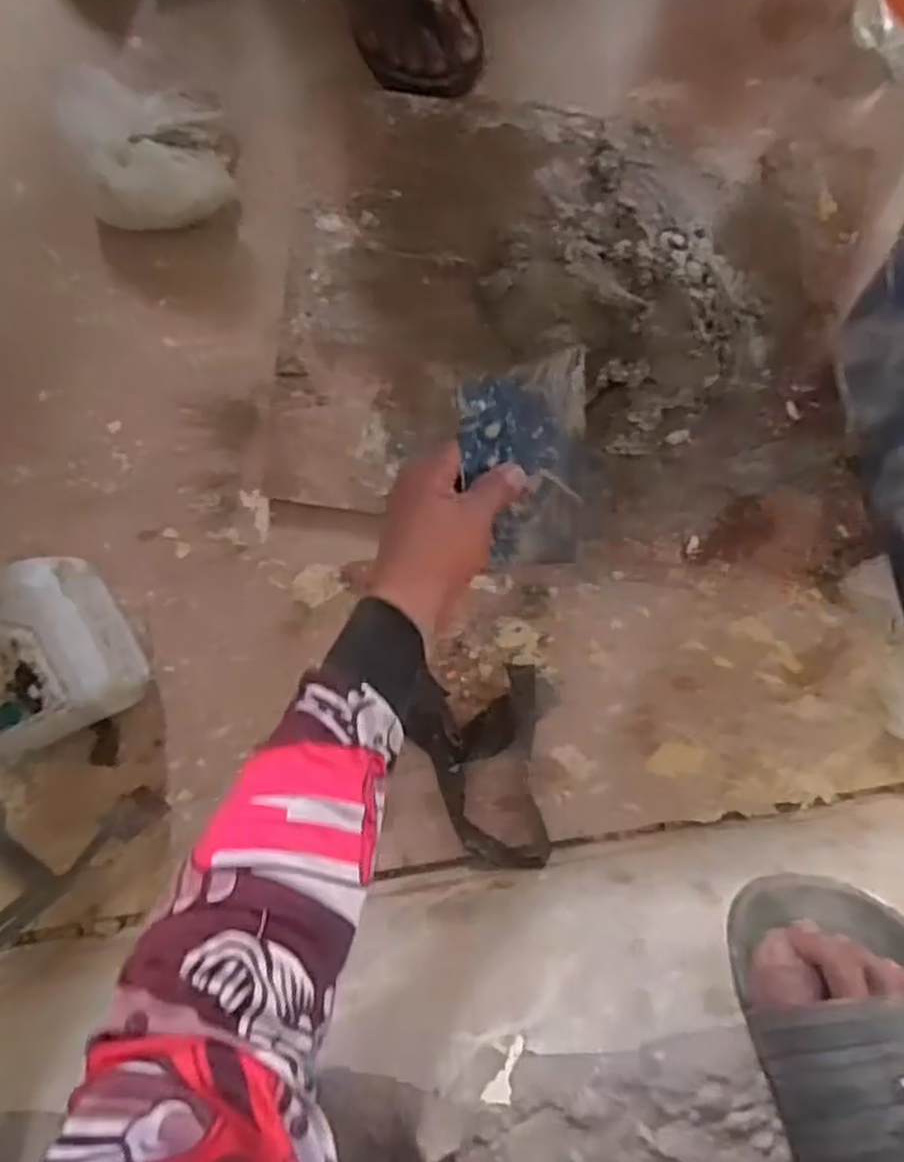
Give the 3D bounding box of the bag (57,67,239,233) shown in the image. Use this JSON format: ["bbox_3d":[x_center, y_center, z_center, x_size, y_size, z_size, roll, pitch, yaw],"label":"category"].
[{"bbox_3d":[-0.260,-0.375,0.692,0.117,0.081,0.118,-11,91,8],"label":"bag"}]

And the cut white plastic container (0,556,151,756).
[{"bbox_3d":[-0.374,0.063,0.714,0.135,0.104,0.167,-28,89,8],"label":"cut white plastic container"}]

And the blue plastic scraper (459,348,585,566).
[{"bbox_3d":[0.050,-0.074,0.521,0.096,0.007,0.139,-15,114,-28],"label":"blue plastic scraper"}]

